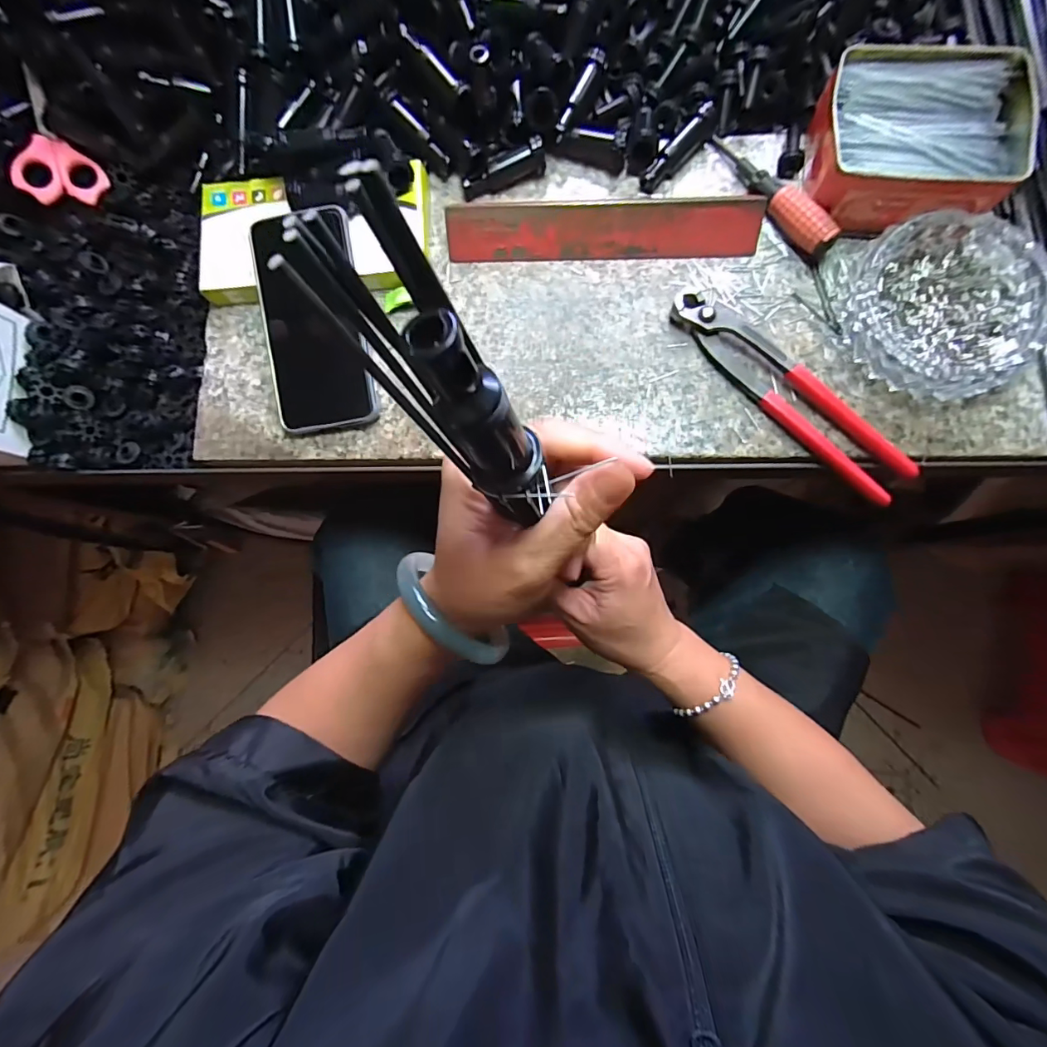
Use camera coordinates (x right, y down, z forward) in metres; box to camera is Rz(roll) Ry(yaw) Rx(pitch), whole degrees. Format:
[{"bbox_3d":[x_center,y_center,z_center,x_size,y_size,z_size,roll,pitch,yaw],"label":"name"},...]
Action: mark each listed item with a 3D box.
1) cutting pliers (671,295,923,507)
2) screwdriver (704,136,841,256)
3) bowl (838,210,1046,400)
[{"bbox_3d":[0.184,-0.094,0.330,0.041,0.017,0.195,-45,83,-2],"label":"cutting pliers"},{"bbox_3d":[0.181,-0.246,0.346,0.018,0.025,0.128,-30,70,0],"label":"screwdriver"},{"bbox_3d":[0.279,-0.145,0.313,0.117,0.030,0.115,0,83,4],"label":"bowl"}]

